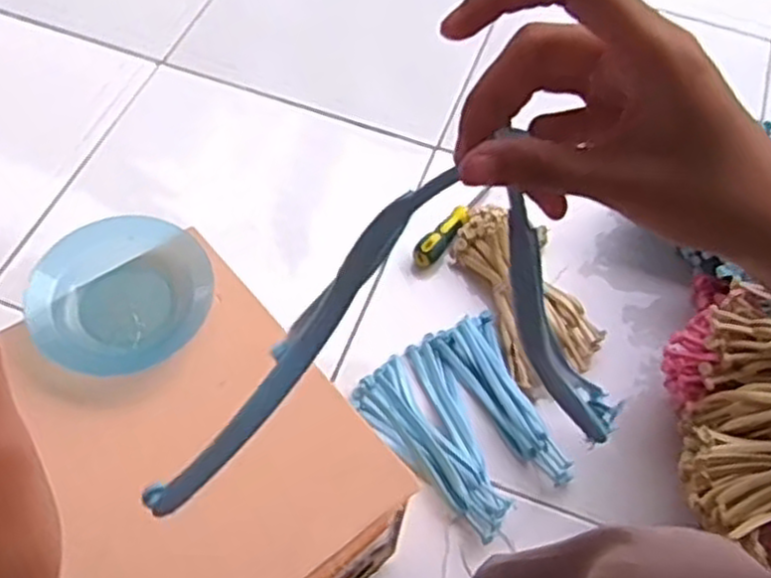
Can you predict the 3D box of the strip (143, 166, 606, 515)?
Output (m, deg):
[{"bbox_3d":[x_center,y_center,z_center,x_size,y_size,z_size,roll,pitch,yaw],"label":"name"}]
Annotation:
[{"bbox_3d":[0.015,0.021,0.308,0.212,0.136,0.019,-4,32,-22],"label":"strip"}]

